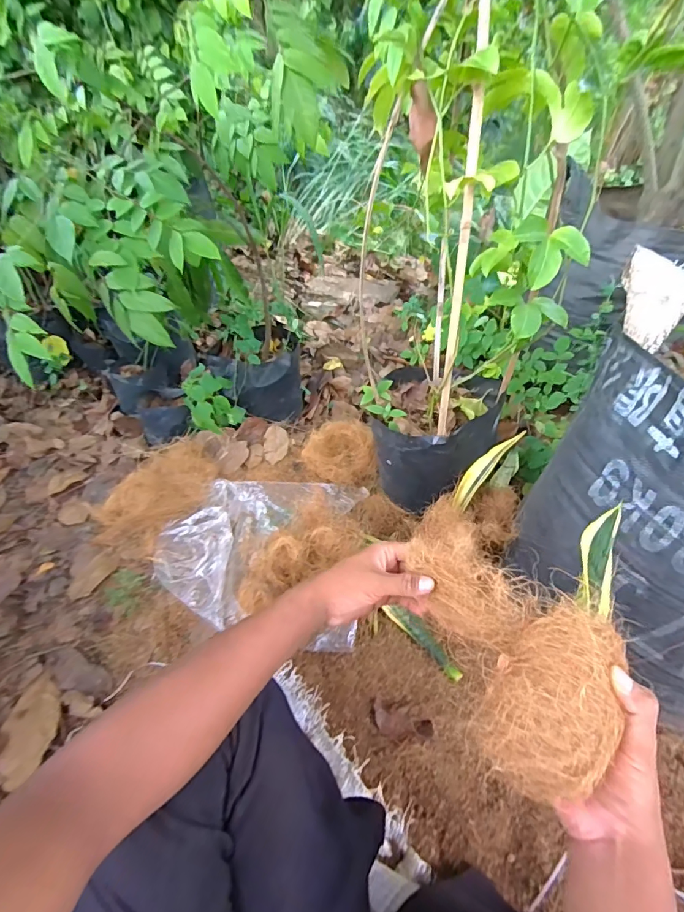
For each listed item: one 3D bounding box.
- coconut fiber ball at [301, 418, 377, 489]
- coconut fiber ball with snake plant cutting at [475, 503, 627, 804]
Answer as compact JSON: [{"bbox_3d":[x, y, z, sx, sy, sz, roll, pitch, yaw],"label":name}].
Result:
[{"bbox_3d":[-0.010,-0.006,0.870,0.151,0.086,0.109,-7,44,-1],"label":"coconut fiber ball"},{"bbox_3d":[0.196,0.139,0.355,0.080,0.060,0.258,24,48,27],"label":"coconut fiber ball with snake plant cutting"}]

